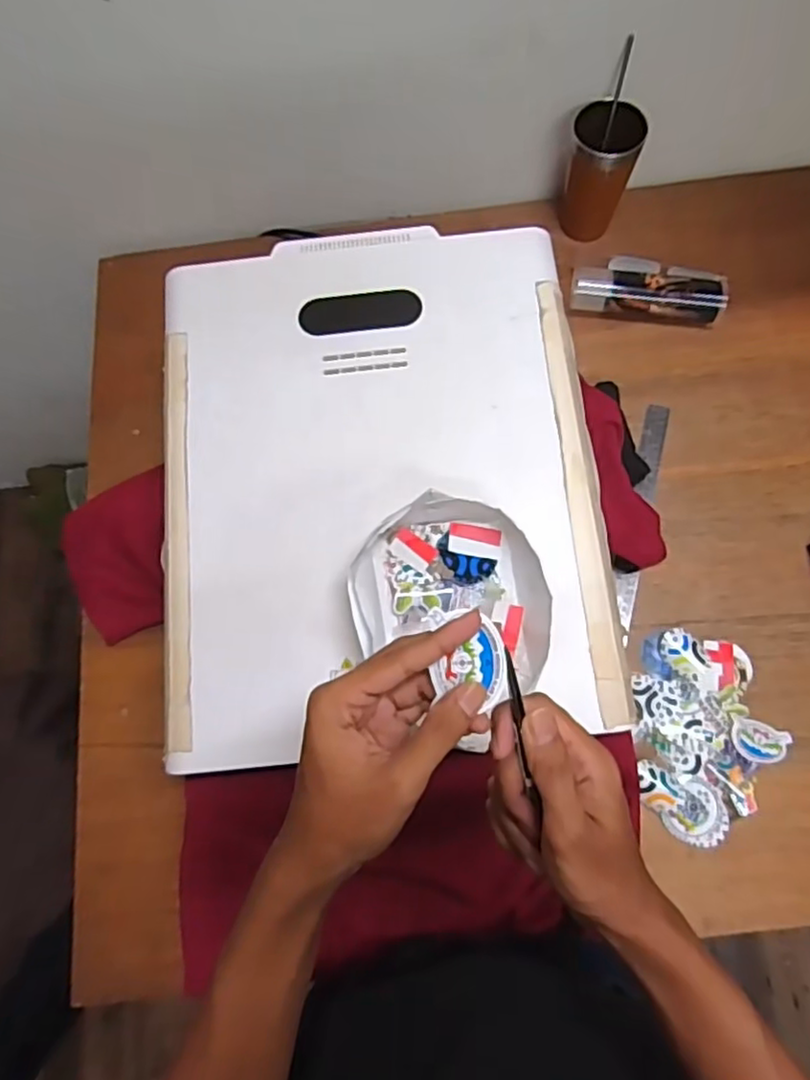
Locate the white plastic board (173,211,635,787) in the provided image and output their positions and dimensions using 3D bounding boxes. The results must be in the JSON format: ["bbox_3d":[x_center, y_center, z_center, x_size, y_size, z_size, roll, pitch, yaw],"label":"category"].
[{"bbox_3d":[-0.023,-0.068,0.607,0.401,0.024,0.491,-6,74,0],"label":"white plastic board"}]

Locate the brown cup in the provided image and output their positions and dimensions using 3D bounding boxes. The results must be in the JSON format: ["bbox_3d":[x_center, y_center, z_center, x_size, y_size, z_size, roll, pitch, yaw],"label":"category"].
[{"bbox_3d":[0.234,-0.447,0.806,0.080,0.142,0.071,16,75,6],"label":"brown cup"}]

